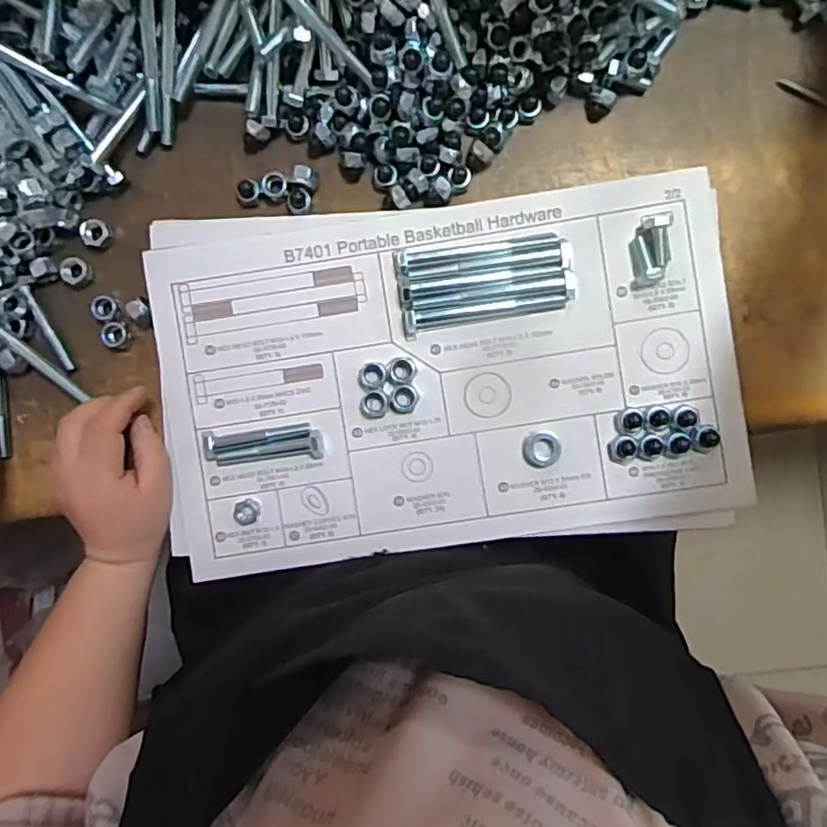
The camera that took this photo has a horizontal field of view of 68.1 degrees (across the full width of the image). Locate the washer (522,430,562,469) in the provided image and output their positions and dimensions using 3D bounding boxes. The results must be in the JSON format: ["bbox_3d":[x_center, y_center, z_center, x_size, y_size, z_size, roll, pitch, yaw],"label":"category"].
[{"bbox_3d":[0.086,0.024,0.405,0.026,0.010,0.024,0,93,2],"label":"washer"}]

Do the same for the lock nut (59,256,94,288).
[{"bbox_3d":[-0.231,-0.097,0.419,0.021,0.007,0.019,33,94,0],"label":"lock nut"}]

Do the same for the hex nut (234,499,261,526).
[{"bbox_3d":[-0.113,0.067,0.414,0.018,0.006,0.017,-17,92,3],"label":"hex nut"}]

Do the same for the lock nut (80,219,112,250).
[{"bbox_3d":[-0.218,-0.123,0.418,0.021,0.008,0.018,25,93,1],"label":"lock nut"}]

